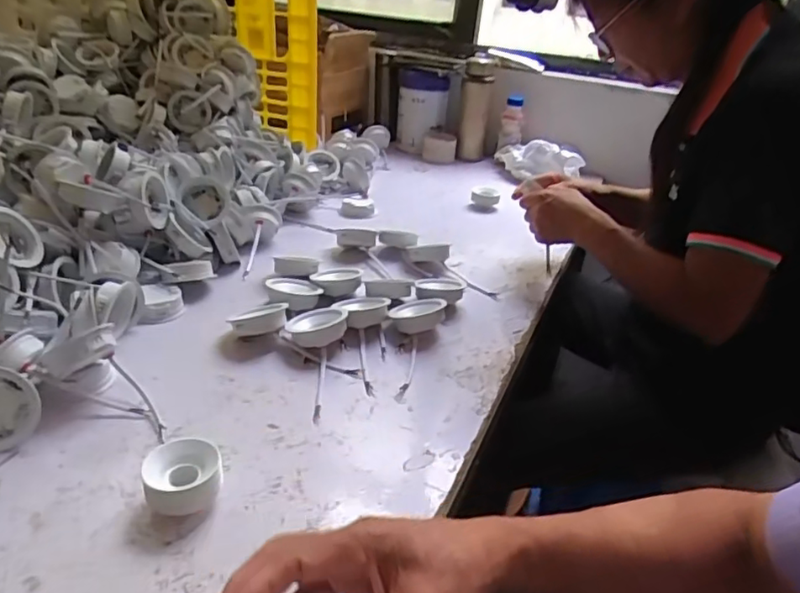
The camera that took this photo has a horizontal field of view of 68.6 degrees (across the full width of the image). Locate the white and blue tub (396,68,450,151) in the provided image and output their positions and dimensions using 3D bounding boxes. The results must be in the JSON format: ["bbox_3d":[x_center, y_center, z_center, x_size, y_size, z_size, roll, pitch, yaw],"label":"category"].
[{"bbox_3d":[0.058,-0.480,1.526,0.124,0.204,0.109,5,27,-1],"label":"white and blue tub"}]

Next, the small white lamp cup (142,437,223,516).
[{"bbox_3d":[-0.169,0.146,0.459,0.055,0.041,0.056,4,27,-2],"label":"small white lamp cup"}]

